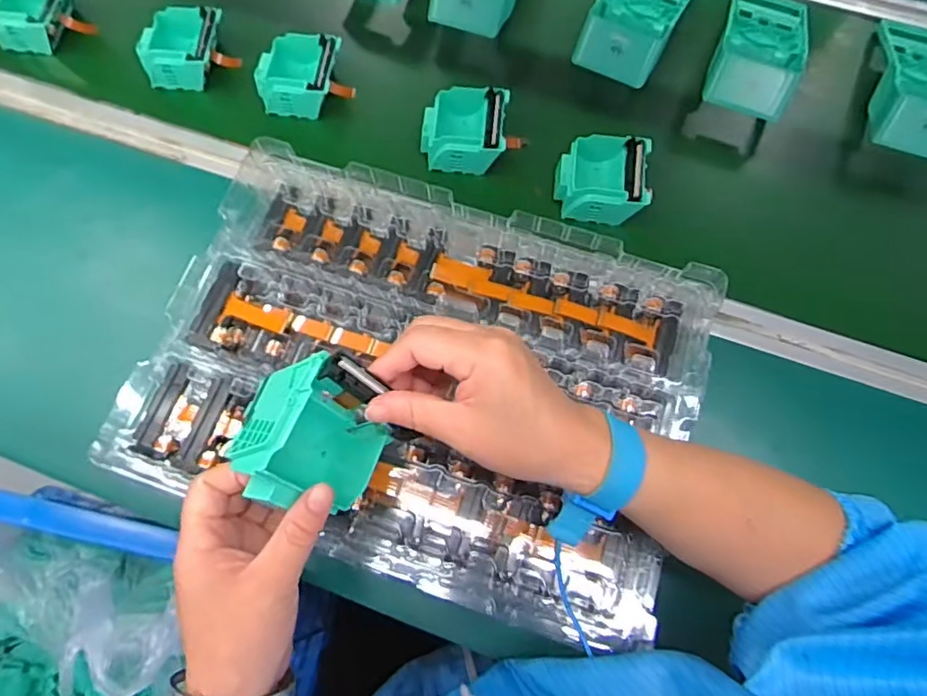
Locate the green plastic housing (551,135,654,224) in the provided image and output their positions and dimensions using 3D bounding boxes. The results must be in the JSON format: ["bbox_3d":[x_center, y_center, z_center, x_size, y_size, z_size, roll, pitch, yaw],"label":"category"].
[{"bbox_3d":[0.129,-0.158,0.534,0.082,0.032,0.077,4,69,4],"label":"green plastic housing"}]

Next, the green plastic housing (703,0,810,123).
[{"bbox_3d":[0.318,-0.329,0.599,0.092,0.050,0.203,21,71,10],"label":"green plastic housing"}]

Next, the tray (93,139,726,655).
[{"bbox_3d":[-0.030,0.018,0.412,0.381,0.039,0.278,17,70,8],"label":"tray"}]

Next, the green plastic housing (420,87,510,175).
[{"bbox_3d":[0.000,-0.210,0.556,0.084,0.036,0.083,3,69,3],"label":"green plastic housing"}]

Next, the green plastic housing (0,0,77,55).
[{"bbox_3d":[-0.462,-0.362,0.609,0.067,0.038,0.083,7,69,5],"label":"green plastic housing"}]

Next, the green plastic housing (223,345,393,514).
[{"bbox_3d":[-0.084,0.053,0.319,0.063,0.069,0.076,12,70,7],"label":"green plastic housing"}]

